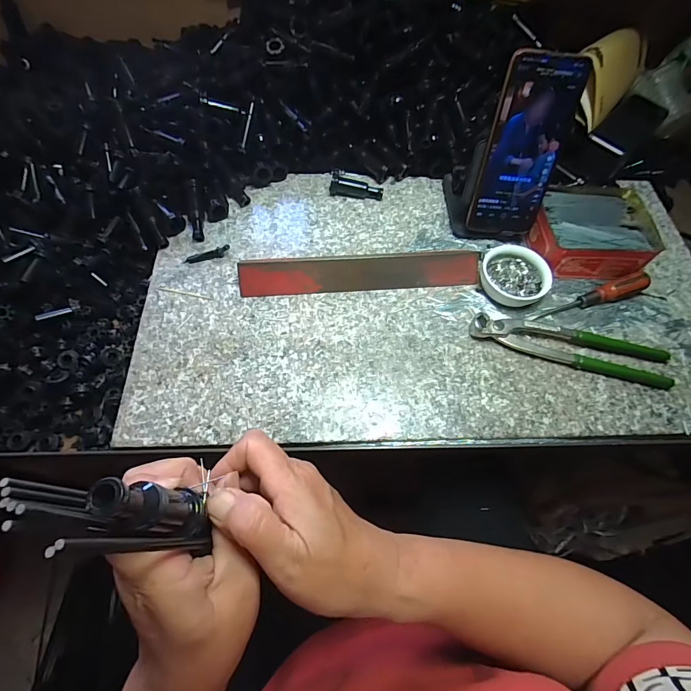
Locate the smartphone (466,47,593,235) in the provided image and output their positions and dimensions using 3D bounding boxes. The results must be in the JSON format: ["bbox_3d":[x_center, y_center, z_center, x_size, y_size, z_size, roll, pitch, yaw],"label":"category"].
[{"bbox_3d":[0.185,-0.200,0.398,0.082,0.165,0.013,6,36,1],"label":"smartphone"}]

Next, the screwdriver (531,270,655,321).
[{"bbox_3d":[0.266,-0.054,0.418,0.132,0.023,0.019,-14,64,-9],"label":"screwdriver"}]

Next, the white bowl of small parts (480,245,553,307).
[{"bbox_3d":[0.183,-0.076,0.420,0.072,0.023,0.063,31,65,13],"label":"white bowl of small parts"}]

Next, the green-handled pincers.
[{"bbox_3d":[0.229,-0.002,0.391,0.201,0.017,0.046,12,62,4],"label":"green-handled pincers"}]

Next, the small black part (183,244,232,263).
[{"bbox_3d":[-0.154,-0.101,0.427,0.050,0.008,0.010,-18,64,-11],"label":"small black part"}]

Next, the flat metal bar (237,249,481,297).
[{"bbox_3d":[0.019,-0.079,0.419,0.259,0.038,0.007,-4,19,-6],"label":"flat metal bar"}]

